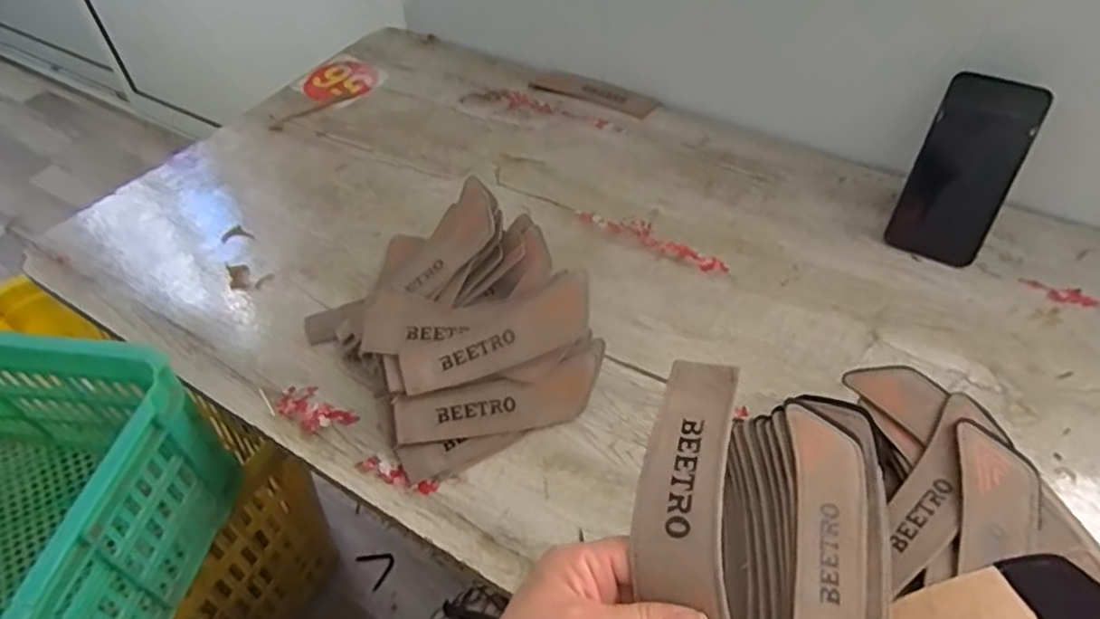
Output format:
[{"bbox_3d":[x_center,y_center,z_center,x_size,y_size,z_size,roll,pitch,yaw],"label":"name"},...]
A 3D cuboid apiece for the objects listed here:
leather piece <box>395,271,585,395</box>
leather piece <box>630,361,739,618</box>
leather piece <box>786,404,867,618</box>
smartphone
[{"bbox_3d":[-0.040,0.024,0.523,0.157,0.011,0.047,-26,71,3],"label":"leather piece"},{"bbox_3d":[0.065,0.096,0.326,0.048,0.023,0.156,3,60,6],"label":"leather piece"},{"bbox_3d":[0.171,0.134,0.412,0.044,0.013,0.160,7,48,9],"label":"leather piece"},{"bbox_3d":[0.387,-0.127,0.632,0.081,0.166,0.006,24,26,23],"label":"smartphone"}]

